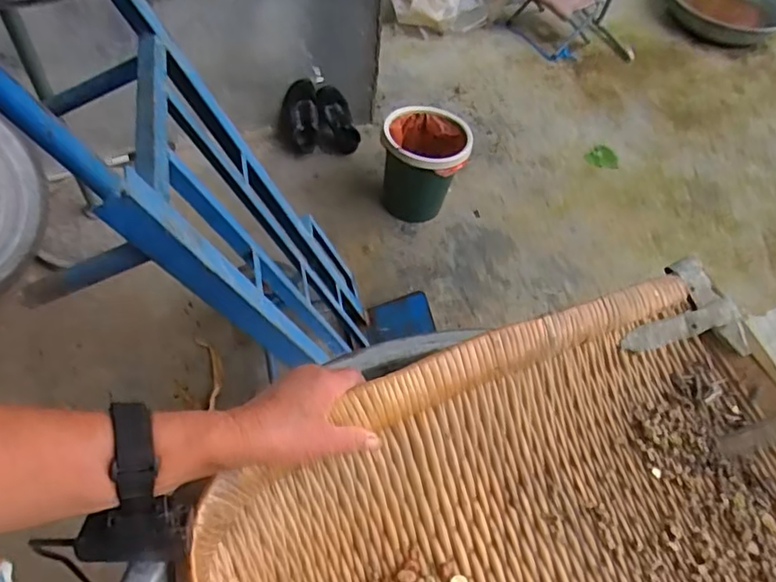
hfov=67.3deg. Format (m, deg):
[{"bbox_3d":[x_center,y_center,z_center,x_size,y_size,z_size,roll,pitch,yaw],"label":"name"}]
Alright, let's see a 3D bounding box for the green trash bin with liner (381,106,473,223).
[{"bbox_3d":[0.113,-0.371,1.727,0.242,0.290,0.242,-2,54,3],"label":"green trash bin with liner"}]

